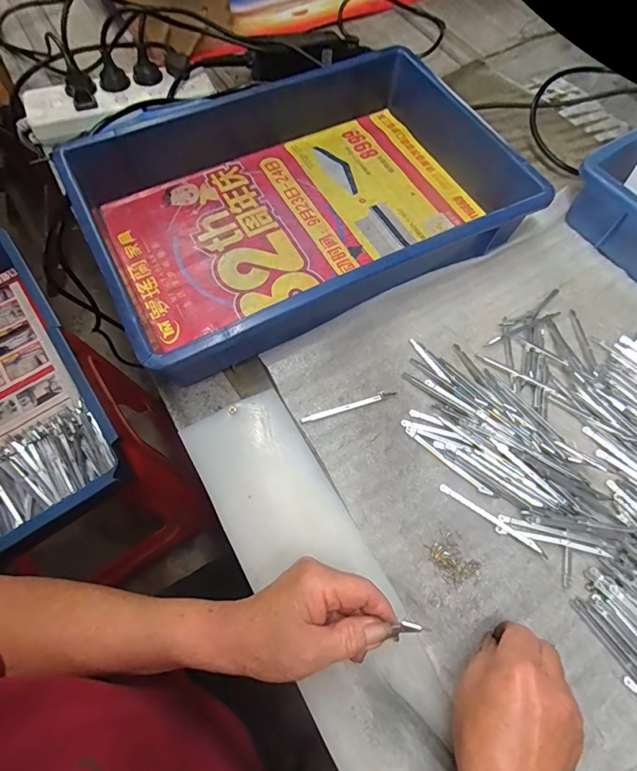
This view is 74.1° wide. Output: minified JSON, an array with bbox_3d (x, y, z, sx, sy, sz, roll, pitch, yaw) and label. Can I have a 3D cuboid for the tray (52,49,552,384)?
[{"bbox_3d":[-0.017,-0.200,0.453,0.416,0.076,0.281,-27,71,-12],"label":"tray"}]

